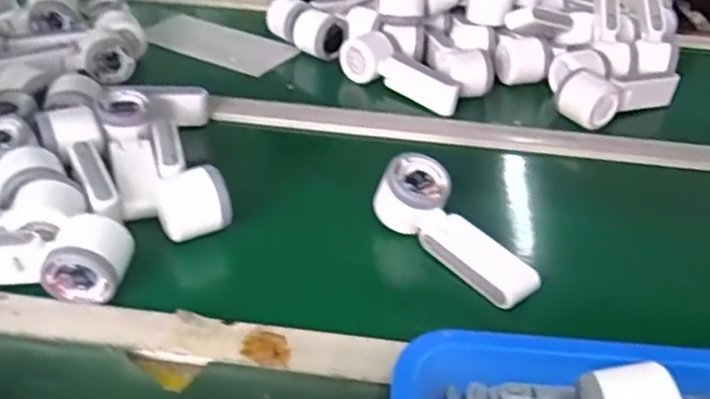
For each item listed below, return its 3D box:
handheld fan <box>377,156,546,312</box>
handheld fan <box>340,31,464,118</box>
[{"bbox_3d":[0.088,0.030,0.589,0.055,0.043,0.163,-27,59,-34],"label":"handheld fan"},{"bbox_3d":[0.058,-0.158,0.830,0.163,0.055,0.048,22,40,24],"label":"handheld fan"}]

